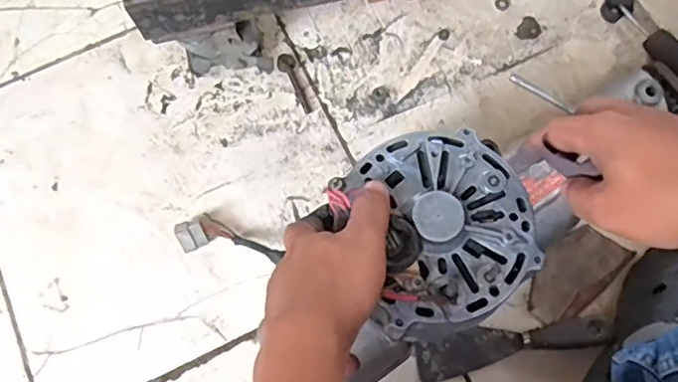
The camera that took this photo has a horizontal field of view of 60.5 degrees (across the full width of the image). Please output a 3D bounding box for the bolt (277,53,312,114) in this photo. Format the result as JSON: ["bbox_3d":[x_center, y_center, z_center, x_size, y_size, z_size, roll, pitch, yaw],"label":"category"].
[{"bbox_3d":[-0.053,-0.126,0.689,0.019,0.015,0.075,-22,77,-5],"label":"bolt"}]

